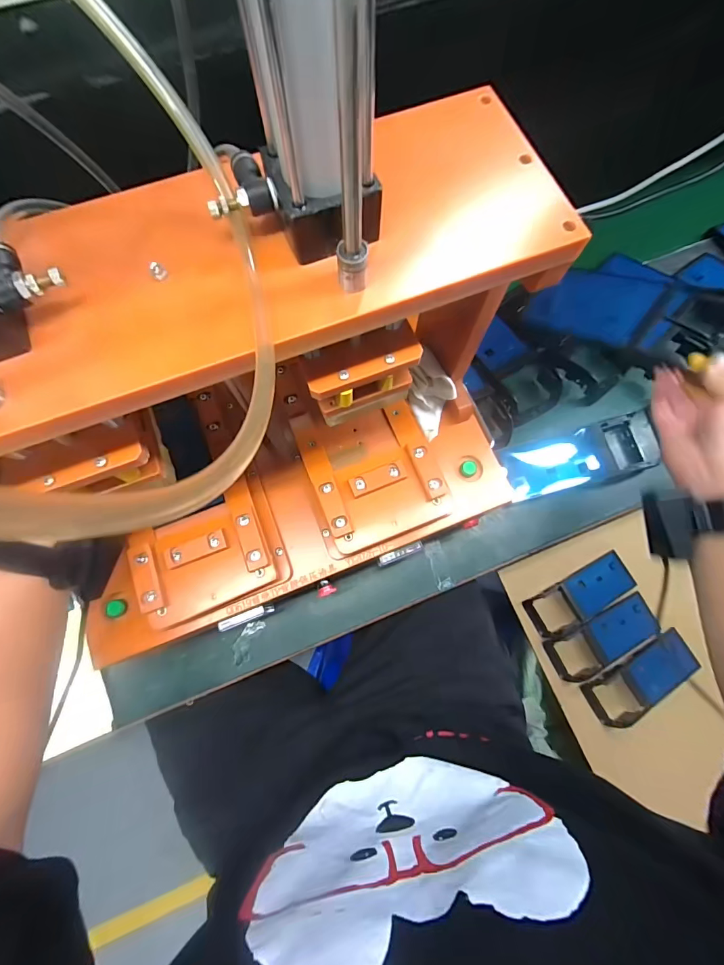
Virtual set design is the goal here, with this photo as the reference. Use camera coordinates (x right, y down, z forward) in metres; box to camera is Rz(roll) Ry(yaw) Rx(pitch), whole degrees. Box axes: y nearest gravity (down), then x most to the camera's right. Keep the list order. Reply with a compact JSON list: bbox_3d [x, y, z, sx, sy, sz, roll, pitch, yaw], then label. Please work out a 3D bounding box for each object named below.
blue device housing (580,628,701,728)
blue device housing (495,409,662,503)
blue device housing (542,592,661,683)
[{"bbox_3d":[0.505,0.349,0.690,0.212,0.035,0.089,-32,76,-8],"label":"blue device housing"},{"bbox_3d":[0.297,-0.038,0.518,0.212,0.029,0.077,-13,74,-3],"label":"blue device housing"},{"bbox_3d":[0.448,0.284,0.706,0.210,0.032,0.085,-26,75,-7],"label":"blue device housing"}]

